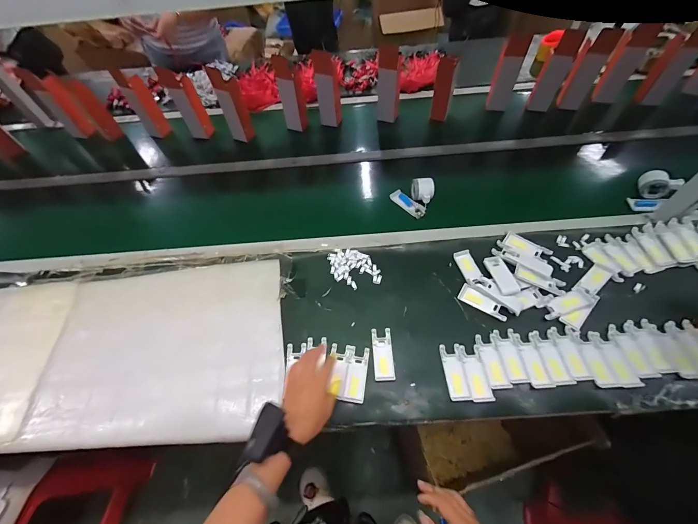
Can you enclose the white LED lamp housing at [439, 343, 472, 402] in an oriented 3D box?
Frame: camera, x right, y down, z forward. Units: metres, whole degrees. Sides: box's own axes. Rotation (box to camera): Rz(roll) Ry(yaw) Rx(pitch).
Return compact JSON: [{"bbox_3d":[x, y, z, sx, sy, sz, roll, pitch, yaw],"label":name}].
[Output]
[{"bbox_3d":[0.207,0.216,0.595,0.038,0.006,0.105,-4,57,1],"label":"white LED lamp housing"}]

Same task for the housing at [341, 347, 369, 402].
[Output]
[{"bbox_3d":[0.013,0.222,0.600,0.045,0.005,0.103,7,58,8],"label":"housing"}]

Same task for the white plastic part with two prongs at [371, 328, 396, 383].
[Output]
[{"bbox_3d":[0.070,0.188,0.621,0.041,0.004,0.105,-4,57,1],"label":"white plastic part with two prongs"}]

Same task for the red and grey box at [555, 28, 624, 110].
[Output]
[{"bbox_3d":[0.784,-0.638,1.000,0.083,0.221,0.084,24,62,18],"label":"red and grey box"}]

